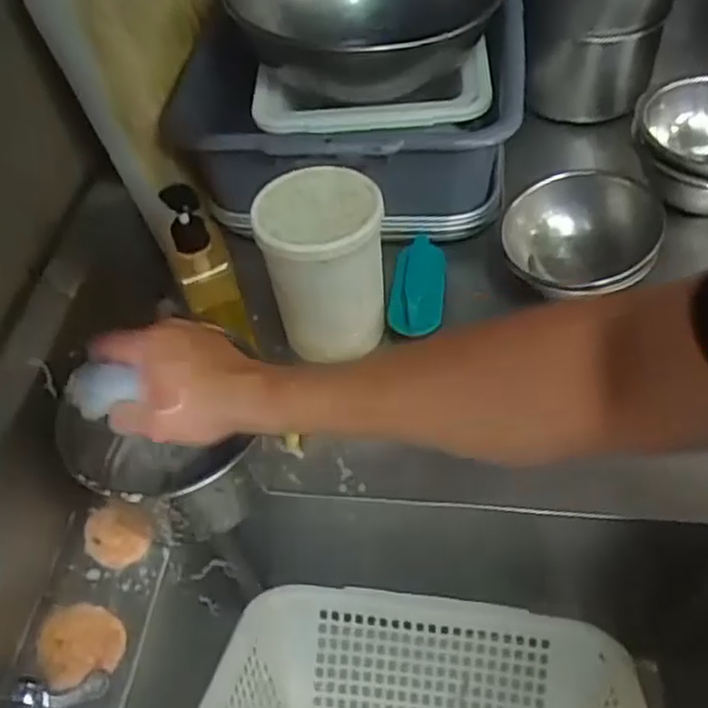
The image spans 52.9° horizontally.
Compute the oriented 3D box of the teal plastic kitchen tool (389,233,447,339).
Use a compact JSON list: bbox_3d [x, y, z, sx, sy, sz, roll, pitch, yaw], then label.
[{"bbox_3d":[0.069,-0.070,0.755,0.055,0.044,0.147,7,37,9],"label":"teal plastic kitchen tool"}]

